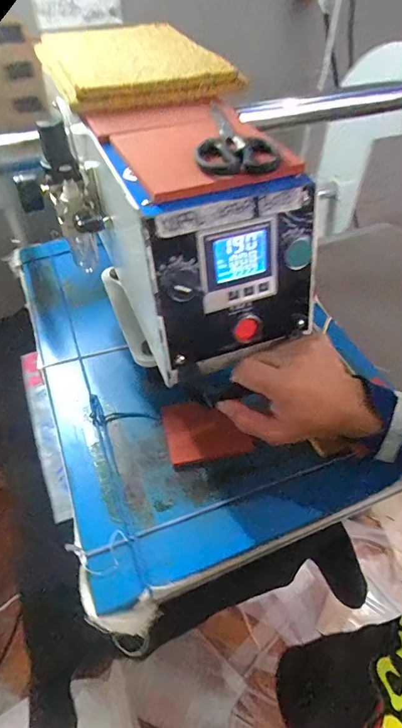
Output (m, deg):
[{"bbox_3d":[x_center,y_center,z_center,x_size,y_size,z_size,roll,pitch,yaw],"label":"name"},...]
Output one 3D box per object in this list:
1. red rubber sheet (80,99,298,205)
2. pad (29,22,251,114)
[{"bbox_3d":[-0.015,-0.206,0.380,0.137,0.016,0.197,-20,50,-11],"label":"red rubber sheet"},{"bbox_3d":[-0.089,-0.369,0.501,0.185,0.027,0.243,-17,51,-15],"label":"pad"}]

